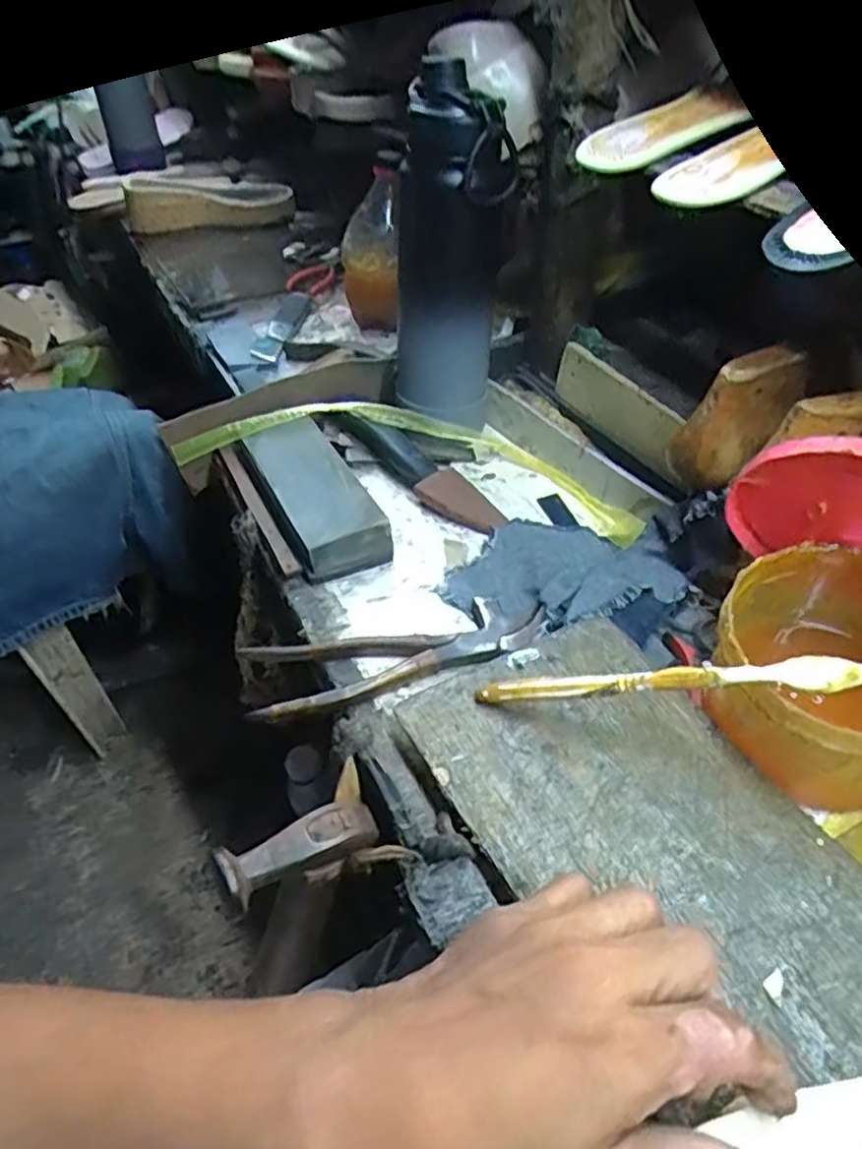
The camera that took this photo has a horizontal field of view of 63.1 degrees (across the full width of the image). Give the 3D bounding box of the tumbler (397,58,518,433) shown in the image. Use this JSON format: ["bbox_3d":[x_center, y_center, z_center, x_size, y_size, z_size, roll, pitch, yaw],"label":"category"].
[{"bbox_3d":[0.014,-0.227,0.547,0.084,0.260,0.073,-1,43,2],"label":"tumbler"}]

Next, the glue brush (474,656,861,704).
[{"bbox_3d":[0.109,0.054,0.350,0.183,0.013,0.016,-9,37,27],"label":"glue brush"}]

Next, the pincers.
[{"bbox_3d":[-0.018,0.048,0.430,0.182,0.013,0.055,-14,44,-11],"label":"pincers"}]

